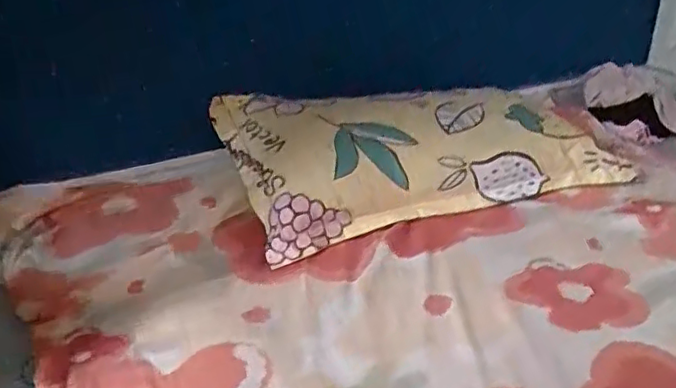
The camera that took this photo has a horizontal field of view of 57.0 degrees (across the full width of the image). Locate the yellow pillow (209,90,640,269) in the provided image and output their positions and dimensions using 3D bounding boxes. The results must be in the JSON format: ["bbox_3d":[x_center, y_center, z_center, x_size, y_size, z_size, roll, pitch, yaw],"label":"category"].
[{"bbox_3d":[0.175,-0.096,1.229,0.762,0.168,0.323,-11,30,-19],"label":"yellow pillow"}]

